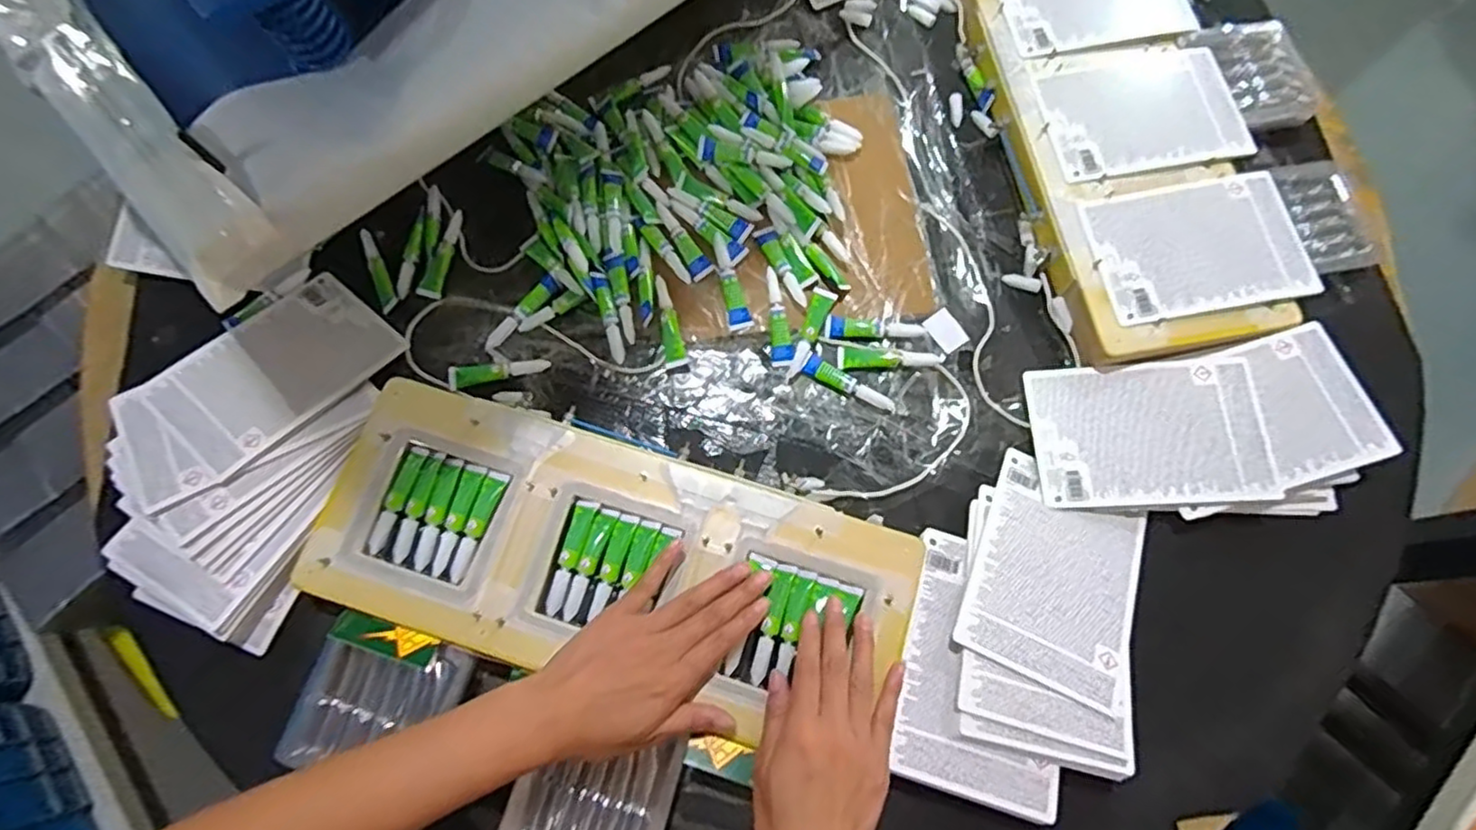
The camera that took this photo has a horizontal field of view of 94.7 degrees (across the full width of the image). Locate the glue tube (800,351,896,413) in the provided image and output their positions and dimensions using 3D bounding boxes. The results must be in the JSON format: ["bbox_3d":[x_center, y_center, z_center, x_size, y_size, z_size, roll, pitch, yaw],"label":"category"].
[{"bbox_3d":[0.092,-0.025,0.559,0.082,0.007,0.016,28,74,9],"label":"glue tube"}]

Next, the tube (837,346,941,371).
[{"bbox_3d":[0.126,-0.046,0.567,0.084,0.007,0.018,4,72,1],"label":"tube"}]

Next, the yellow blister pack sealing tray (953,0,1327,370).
[{"bbox_3d":[0.344,-0.259,0.616,0.210,0.047,0.433,-11,72,-4],"label":"yellow blister pack sealing tray"}]

